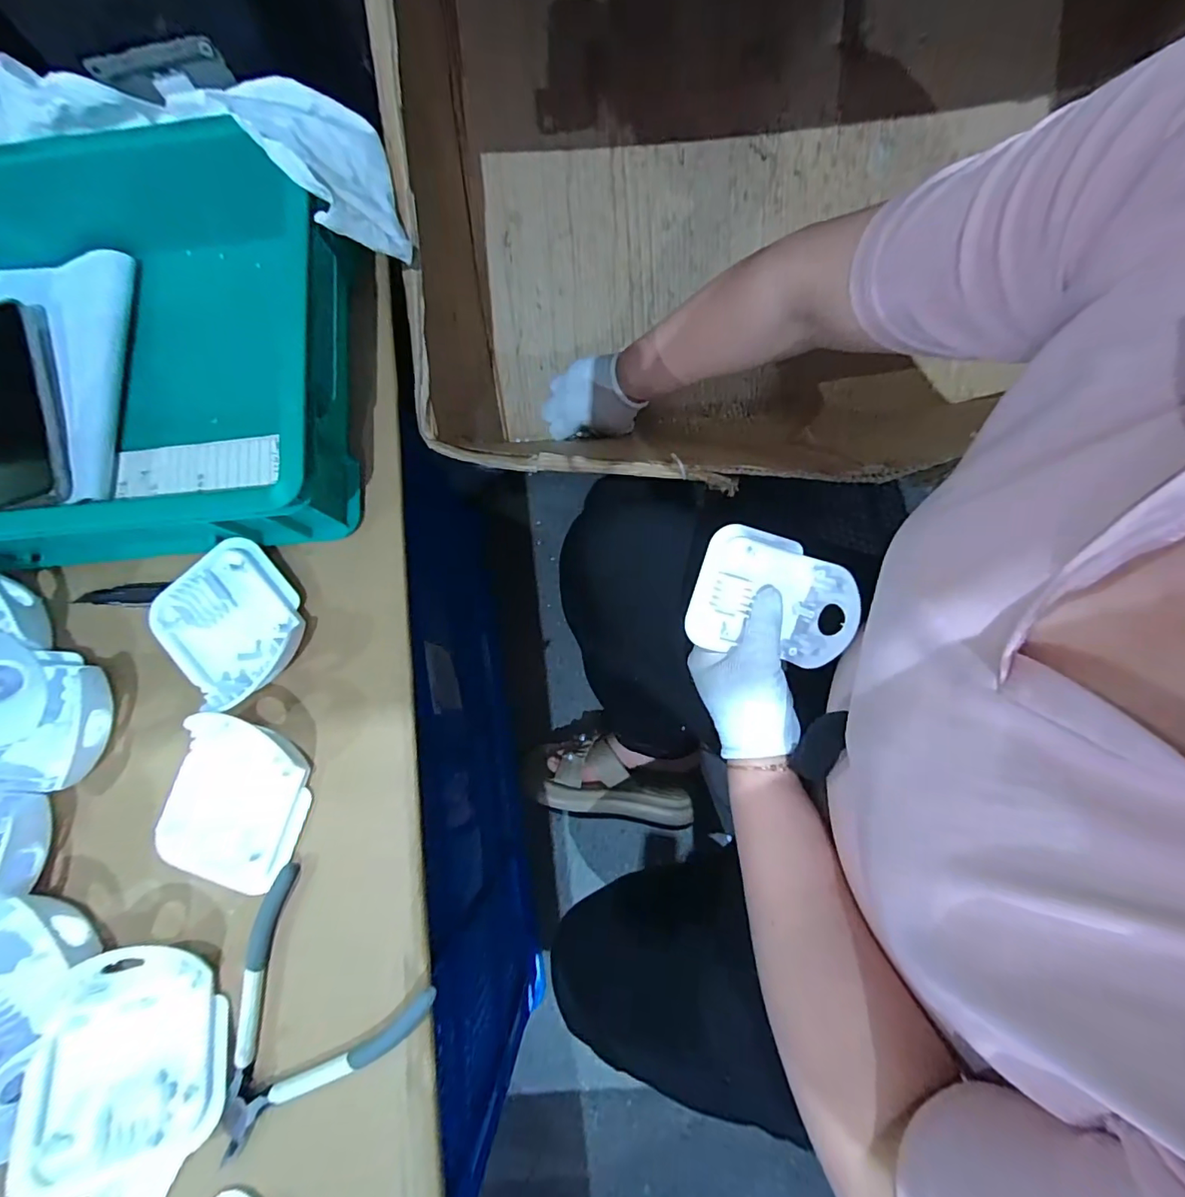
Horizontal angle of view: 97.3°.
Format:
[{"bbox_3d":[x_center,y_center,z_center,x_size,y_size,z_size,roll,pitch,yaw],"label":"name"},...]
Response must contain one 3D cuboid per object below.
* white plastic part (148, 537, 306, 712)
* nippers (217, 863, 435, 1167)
[{"bbox_3d":[-0.231,0.019,0.332,0.083,0.029,0.097,-39,80,-6],"label":"white plastic part"},{"bbox_3d":[-0.172,0.242,0.294,0.116,0.016,0.125,35,82,8],"label":"nippers"}]

